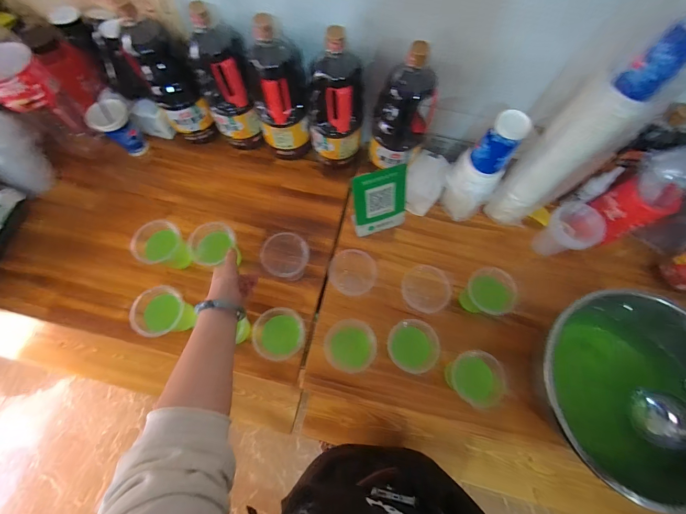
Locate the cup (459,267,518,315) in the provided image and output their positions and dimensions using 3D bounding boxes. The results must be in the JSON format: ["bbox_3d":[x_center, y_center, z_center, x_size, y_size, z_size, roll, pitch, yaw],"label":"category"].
[{"bbox_3d":[0.275,0.069,0.577,0.088,0.086,0.081,0,71,-1],"label":"cup"}]

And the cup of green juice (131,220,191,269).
[{"bbox_3d":[-0.350,-0.019,0.594,0.100,0.088,0.087,25,72,7],"label":"cup of green juice"}]

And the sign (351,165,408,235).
[{"bbox_3d":[0.079,-0.110,0.621,0.112,0.131,0.067,-15,72,-7],"label":"sign"}]

